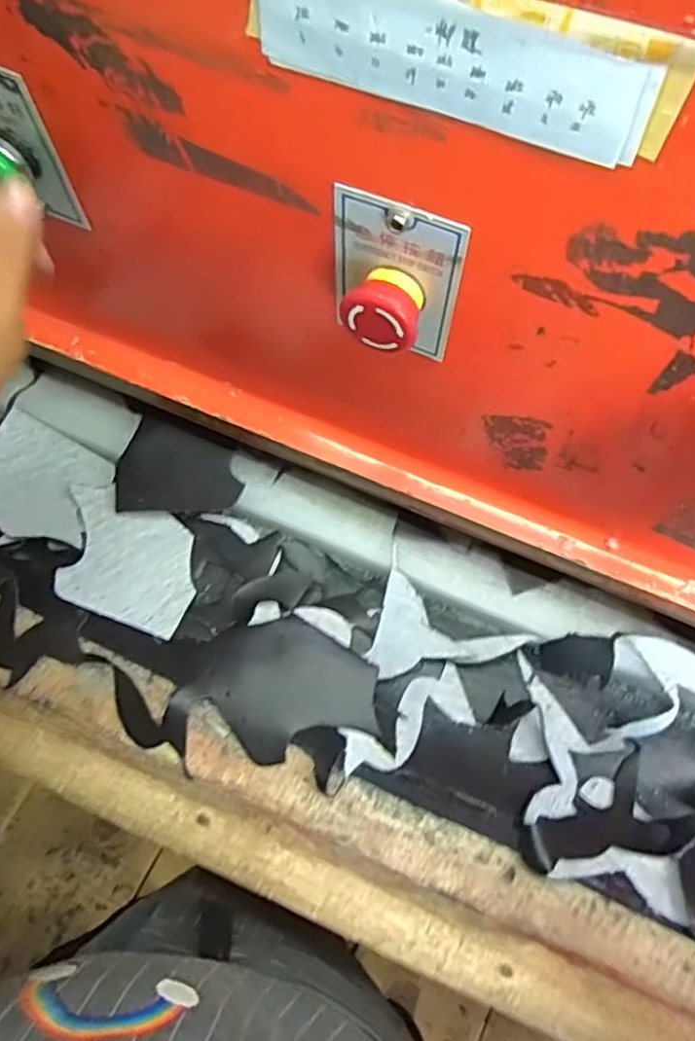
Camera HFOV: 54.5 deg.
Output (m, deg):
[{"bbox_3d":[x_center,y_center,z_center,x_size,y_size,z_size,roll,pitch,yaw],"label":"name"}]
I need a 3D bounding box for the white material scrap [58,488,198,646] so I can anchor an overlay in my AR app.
[{"bbox_3d":[-0.173,0.031,0.529,0.115,0.017,0.093,18,70,8],"label":"white material scrap"}]

